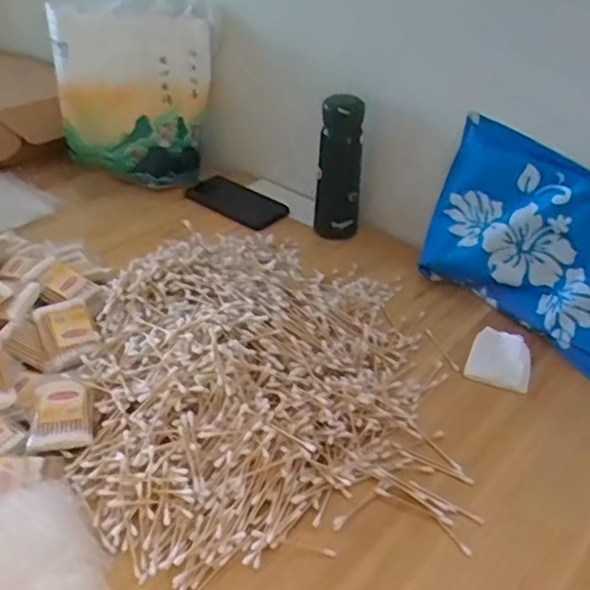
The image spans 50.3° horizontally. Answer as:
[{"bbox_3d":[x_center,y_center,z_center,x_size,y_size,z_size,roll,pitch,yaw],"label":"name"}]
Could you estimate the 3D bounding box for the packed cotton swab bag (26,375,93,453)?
[{"bbox_3d":[-0.214,0.104,0.577,0.053,0.014,0.074,-5,43,-9],"label":"packed cotton swab bag"}]

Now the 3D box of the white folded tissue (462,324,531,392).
[{"bbox_3d":[0.217,0.065,0.663,0.062,0.011,0.068,11,48,23],"label":"white folded tissue"}]

